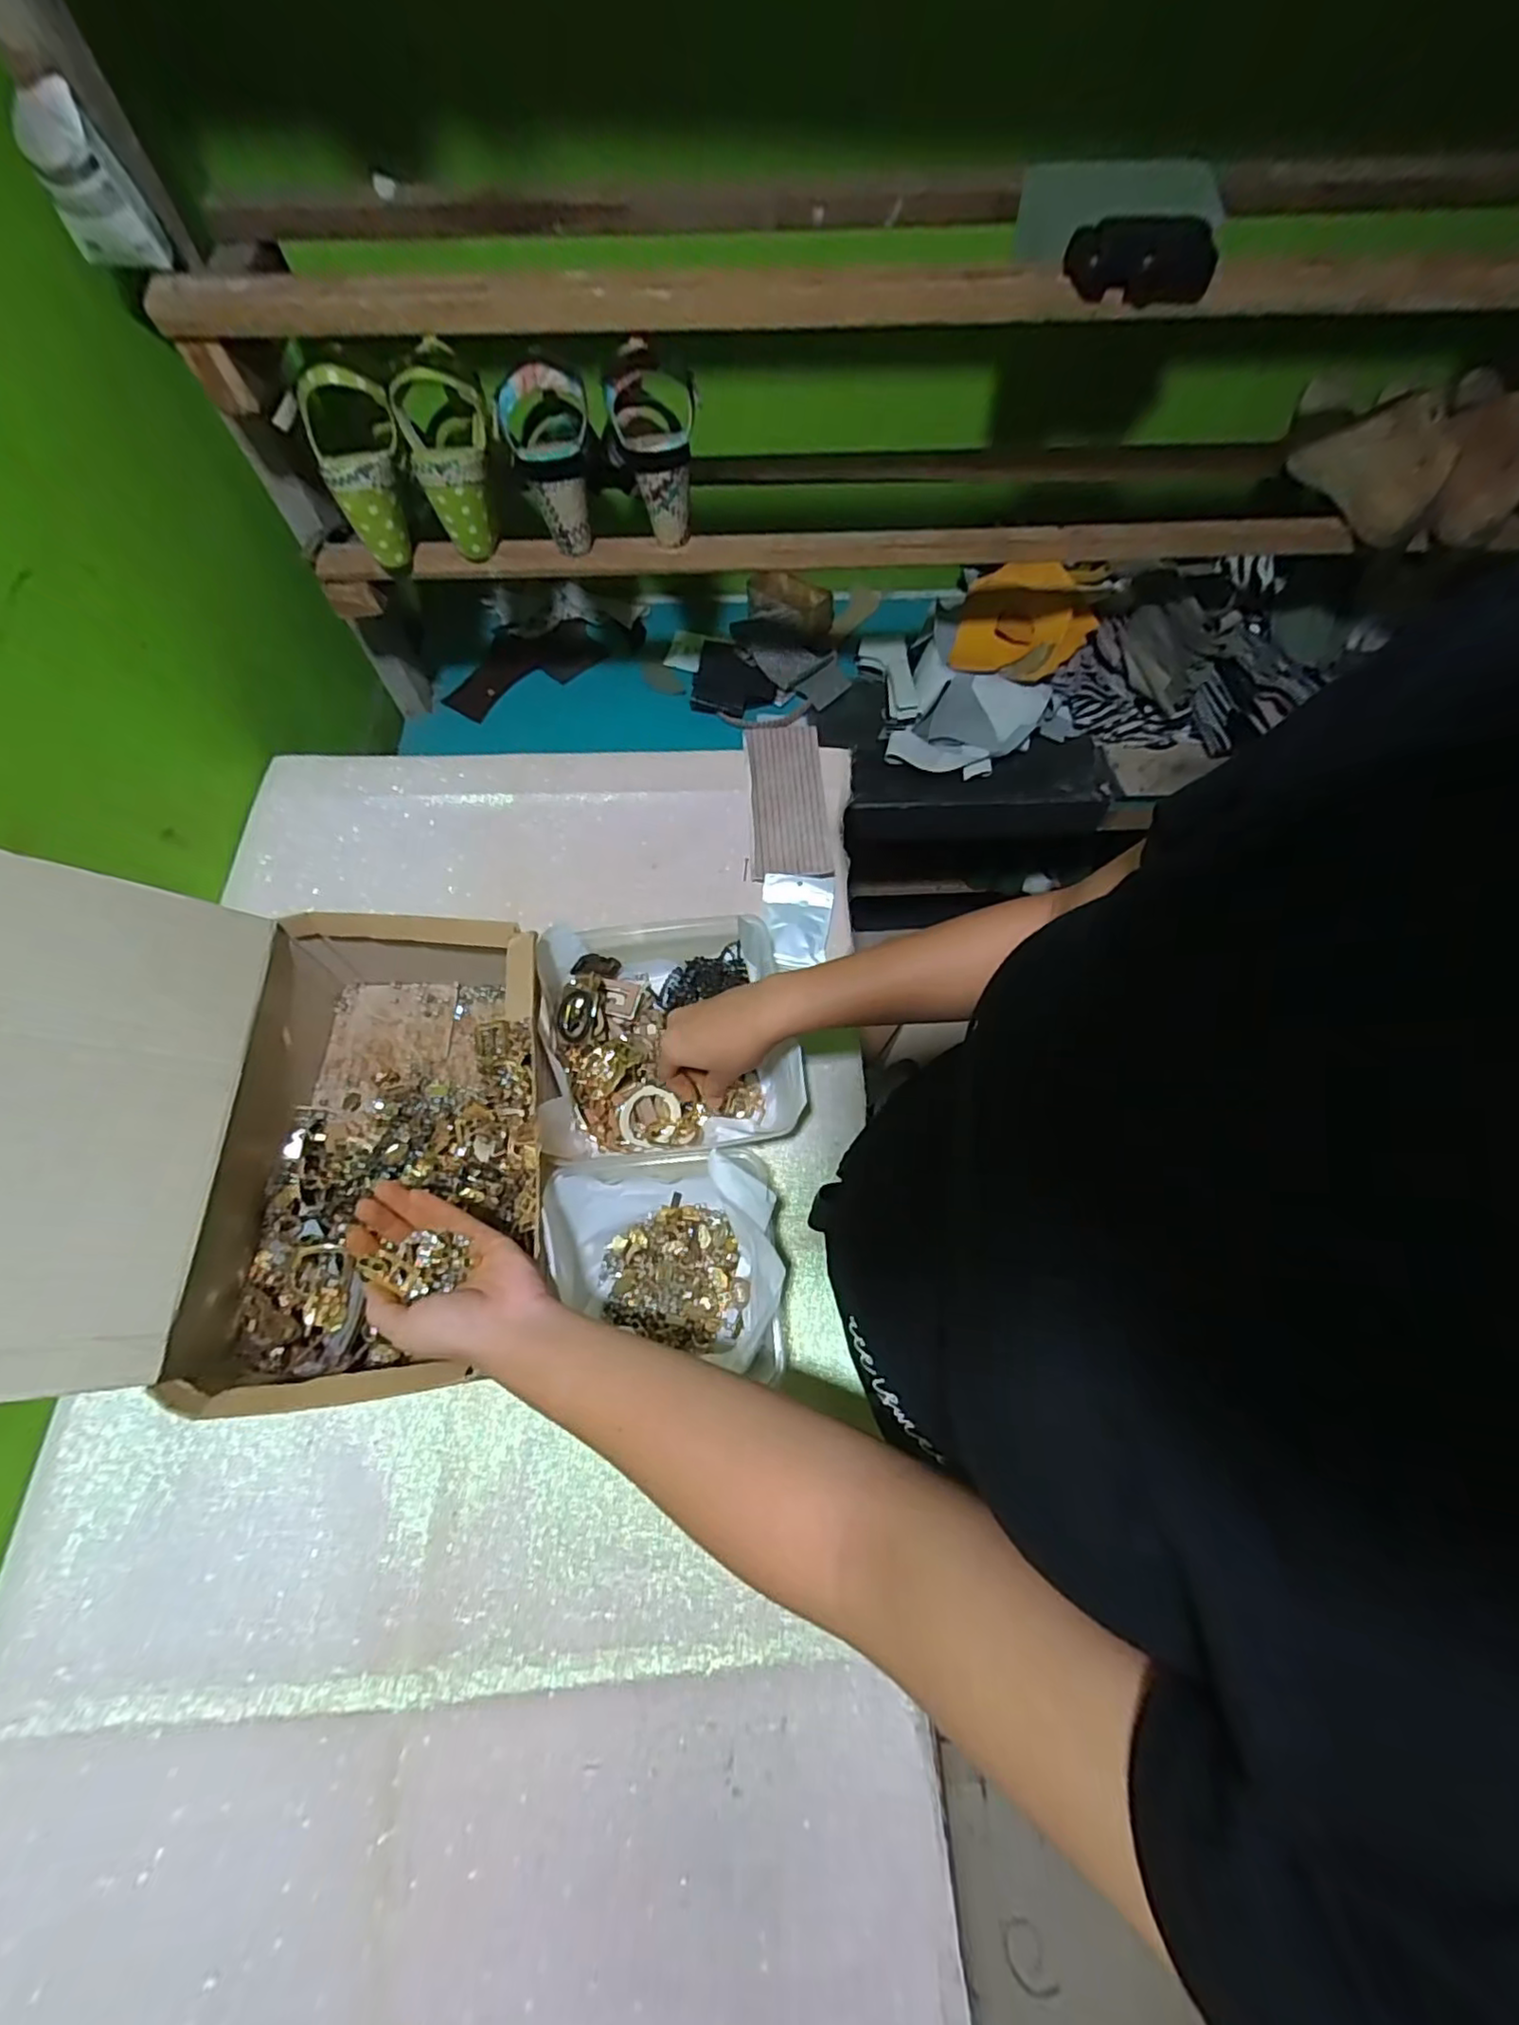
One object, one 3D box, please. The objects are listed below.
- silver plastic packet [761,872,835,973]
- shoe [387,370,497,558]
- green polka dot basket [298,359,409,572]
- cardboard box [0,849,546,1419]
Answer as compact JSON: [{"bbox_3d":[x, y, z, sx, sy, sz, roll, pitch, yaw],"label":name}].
[{"bbox_3d":[0.036,-0.088,0.631,0.067,0.015,0.099,3,65,1],"label":"silver plastic packet"},{"bbox_3d":[-0.286,-0.517,0.618,0.074,0.126,0.080,-17,68,-9],"label":"shoe"},{"bbox_3d":[-0.366,-0.505,0.613,0.077,0.134,0.078,-18,68,-9],"label":"green polka dot basket"},{"bbox_3d":[-0.341,0.071,0.436,0.339,0.230,0.322,0,66,-2],"label":"cardboard box"}]

